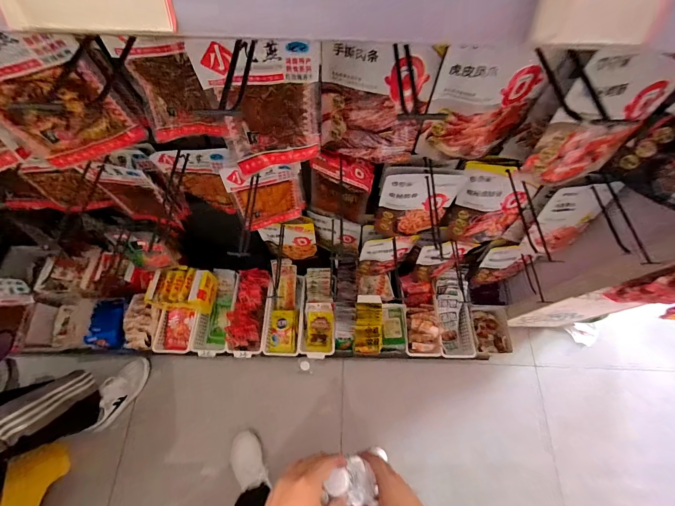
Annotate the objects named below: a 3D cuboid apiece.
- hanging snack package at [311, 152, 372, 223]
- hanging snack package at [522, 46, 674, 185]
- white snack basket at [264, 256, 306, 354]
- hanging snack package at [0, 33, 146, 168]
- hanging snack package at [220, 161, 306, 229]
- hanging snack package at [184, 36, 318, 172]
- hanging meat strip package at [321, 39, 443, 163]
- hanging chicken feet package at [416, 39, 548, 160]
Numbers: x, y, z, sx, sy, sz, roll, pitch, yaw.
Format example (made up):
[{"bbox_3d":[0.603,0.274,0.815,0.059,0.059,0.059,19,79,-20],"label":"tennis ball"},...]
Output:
[{"bbox_3d":[0.003,-0.155,0.756,0.151,0.235,0.034,19,68,6],"label":"hanging snack package"},{"bbox_3d":[0.411,-0.194,0.478,0.160,0.227,0.033,-3,57,-2],"label":"hanging snack package"},{"bbox_3d":[-0.193,0.197,1.134,0.127,0.099,0.339,2,85,-1],"label":"white snack basket"},{"bbox_3d":[-0.420,-0.220,0.453,0.162,0.209,0.016,-22,70,-10],"label":"hanging snack package"},{"bbox_3d":[-0.167,-0.136,0.760,0.171,0.226,0.039,-15,69,-8],"label":"hanging snack package"},{"bbox_3d":[-0.096,-0.205,0.442,0.151,0.196,0.046,-19,69,-9],"label":"hanging snack package"},{"bbox_3d":[0.058,-0.239,0.504,0.173,0.184,0.024,10,49,7],"label":"hanging meat strip package"},{"bbox_3d":[0.230,-0.231,0.490,0.160,0.197,0.031,3,67,0],"label":"hanging chicken feet package"}]

